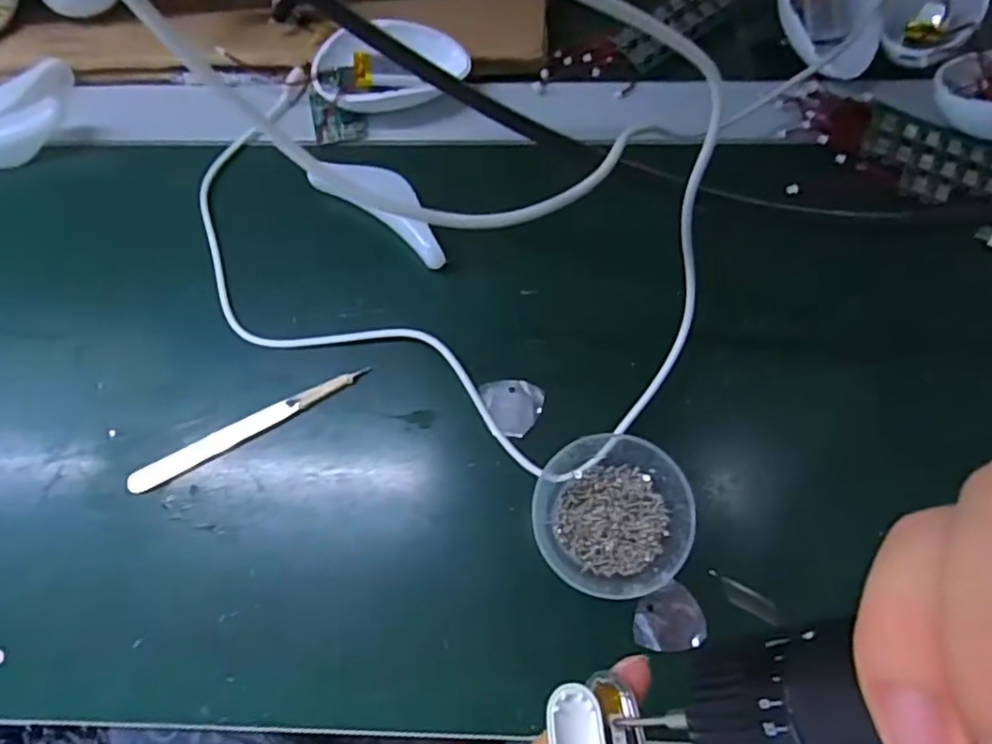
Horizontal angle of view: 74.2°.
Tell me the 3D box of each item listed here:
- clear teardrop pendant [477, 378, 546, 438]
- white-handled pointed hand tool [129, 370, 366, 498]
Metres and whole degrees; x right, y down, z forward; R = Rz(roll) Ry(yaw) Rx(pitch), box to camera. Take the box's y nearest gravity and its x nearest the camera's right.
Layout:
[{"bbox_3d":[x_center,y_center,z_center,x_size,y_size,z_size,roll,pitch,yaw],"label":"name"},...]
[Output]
[{"bbox_3d":[0.007,0.018,0.325,0.031,0.004,0.028,7,72,4],"label":"clear teardrop pendant"},{"bbox_3d":[-0.123,0.027,0.326,0.124,0.004,0.011,-26,73,-6],"label":"white-handled pointed hand tool"}]

